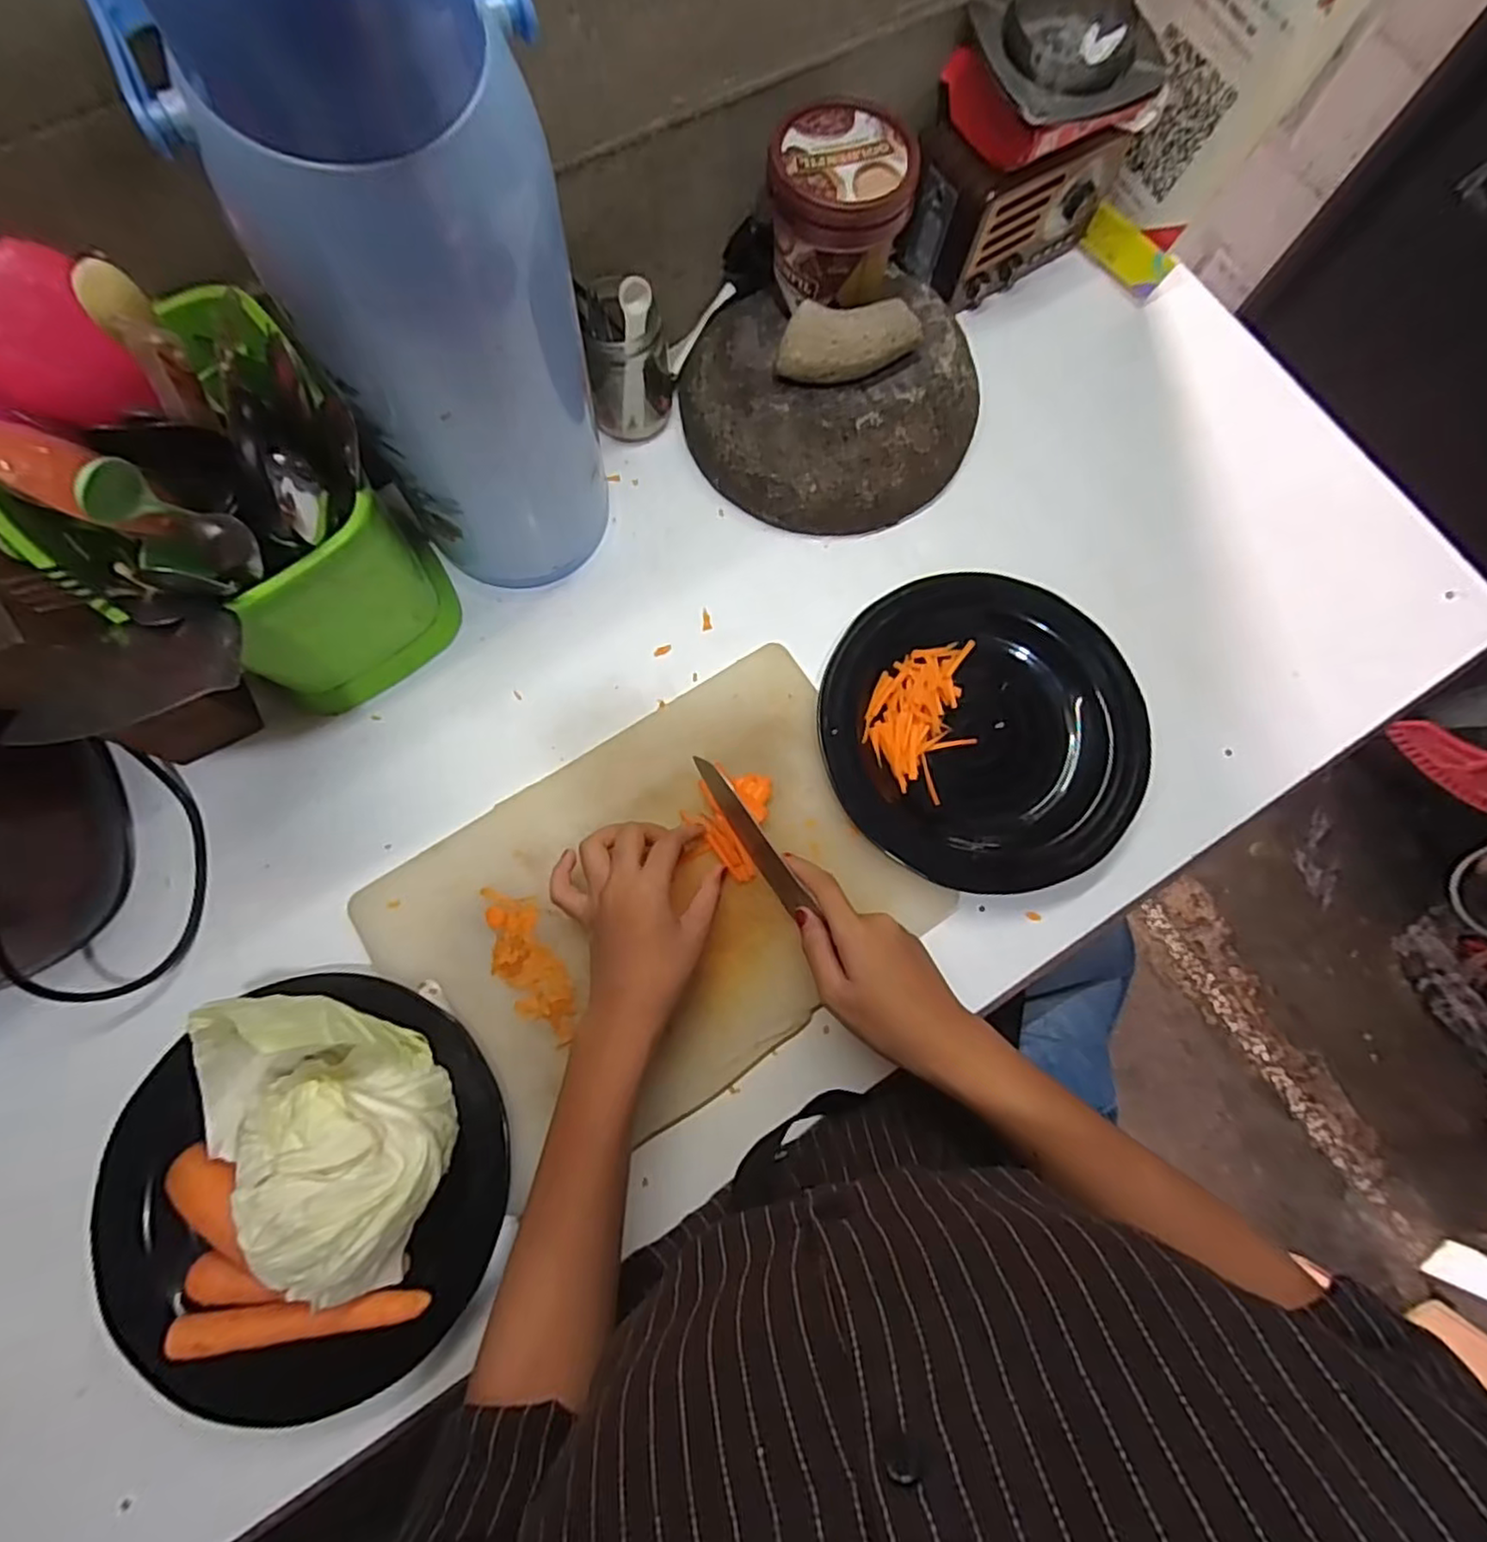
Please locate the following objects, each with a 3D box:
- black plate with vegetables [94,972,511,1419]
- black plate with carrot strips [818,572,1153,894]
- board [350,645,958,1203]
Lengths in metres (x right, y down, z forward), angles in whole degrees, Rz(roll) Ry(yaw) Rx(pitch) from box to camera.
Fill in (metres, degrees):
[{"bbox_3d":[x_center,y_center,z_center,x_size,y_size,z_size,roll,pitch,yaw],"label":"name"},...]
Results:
[{"bbox_3d":[-0.256,0.238,0.373,0.219,0.094,0.209,1,76,-2],"label":"black plate with vegetables"},{"bbox_3d":[0.169,-0.032,0.491,0.221,0.026,0.219,0,74,-1],"label":"black plate with carrot strips"},{"bbox_3d":[-0.055,0.089,0.461,0.333,0.018,0.233,-33,79,-7],"label":"board"}]

